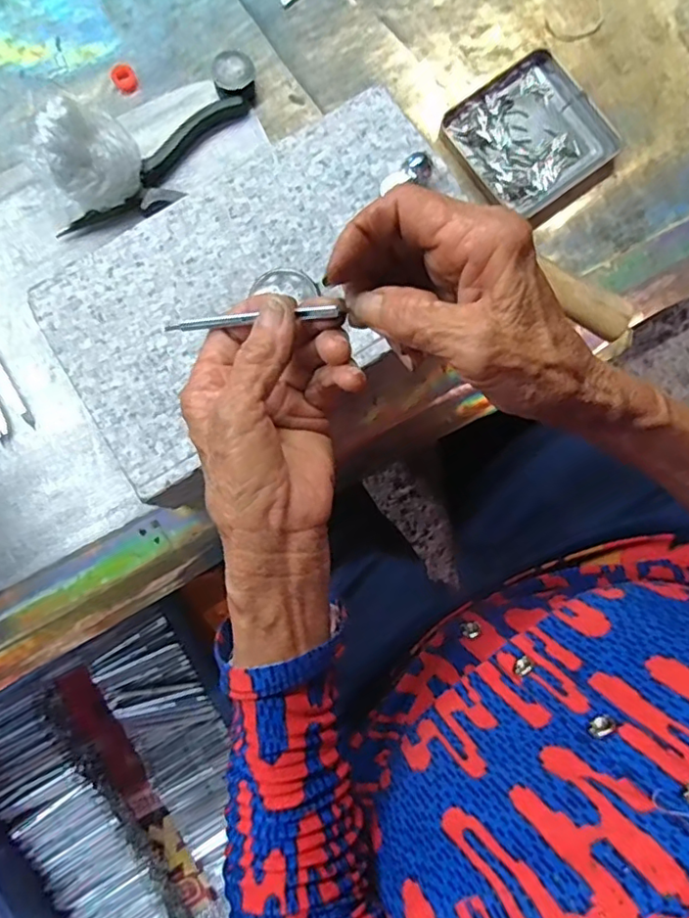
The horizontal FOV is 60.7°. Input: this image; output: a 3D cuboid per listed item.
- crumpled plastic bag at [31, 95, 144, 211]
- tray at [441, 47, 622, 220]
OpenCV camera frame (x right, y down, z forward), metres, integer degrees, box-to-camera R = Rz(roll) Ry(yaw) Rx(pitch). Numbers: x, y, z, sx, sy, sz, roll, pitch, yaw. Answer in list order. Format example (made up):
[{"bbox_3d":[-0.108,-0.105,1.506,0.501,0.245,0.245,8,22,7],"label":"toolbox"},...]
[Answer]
[{"bbox_3d":[-0.165,-0.196,0.389,0.057,0.068,0.050,-30,83,-3],"label":"crumpled plastic bag"},{"bbox_3d":[0.133,-0.234,0.424,0.096,0.013,0.098,-37,85,-3],"label":"tray"}]

